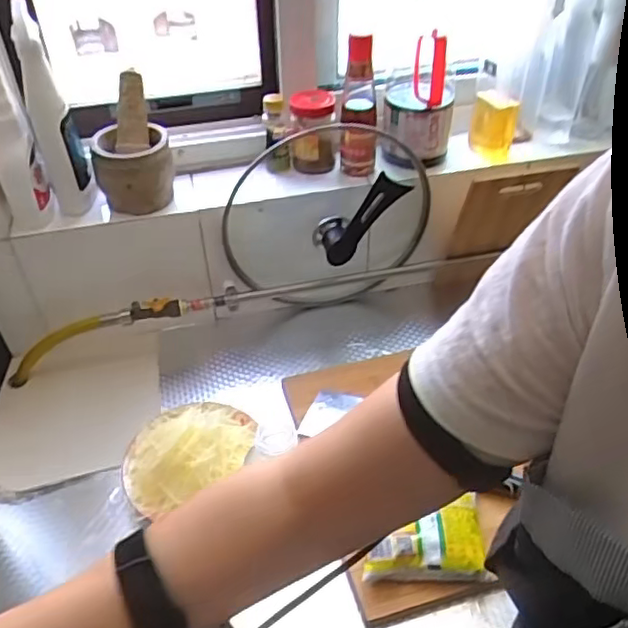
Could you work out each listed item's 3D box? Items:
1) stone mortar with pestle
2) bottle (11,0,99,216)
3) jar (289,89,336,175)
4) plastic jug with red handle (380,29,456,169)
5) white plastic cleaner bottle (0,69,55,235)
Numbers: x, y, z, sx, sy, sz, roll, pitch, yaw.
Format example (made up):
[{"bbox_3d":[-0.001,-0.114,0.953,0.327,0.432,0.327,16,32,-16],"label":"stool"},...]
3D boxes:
[{"bbox_3d":[-0.241,-0.219,0.841,0.096,0.154,0.103,-12,44,-11],"label":"stone mortar with pestle"},{"bbox_3d":[-0.319,-0.241,0.791,0.055,0.264,0.064,-17,45,-16],"label":"bottle"},{"bbox_3d":[-0.001,-0.263,0.926,0.060,0.112,0.068,1,43,2],"label":"jar"},{"bbox_3d":[0.149,-0.304,0.909,0.097,0.173,0.097,4,43,5],"label":"plastic jug with red handle"},{"bbox_3d":[-0.374,-0.221,0.768,0.052,0.262,0.053,-17,45,-16],"label":"white plastic cleaner bottle"}]

